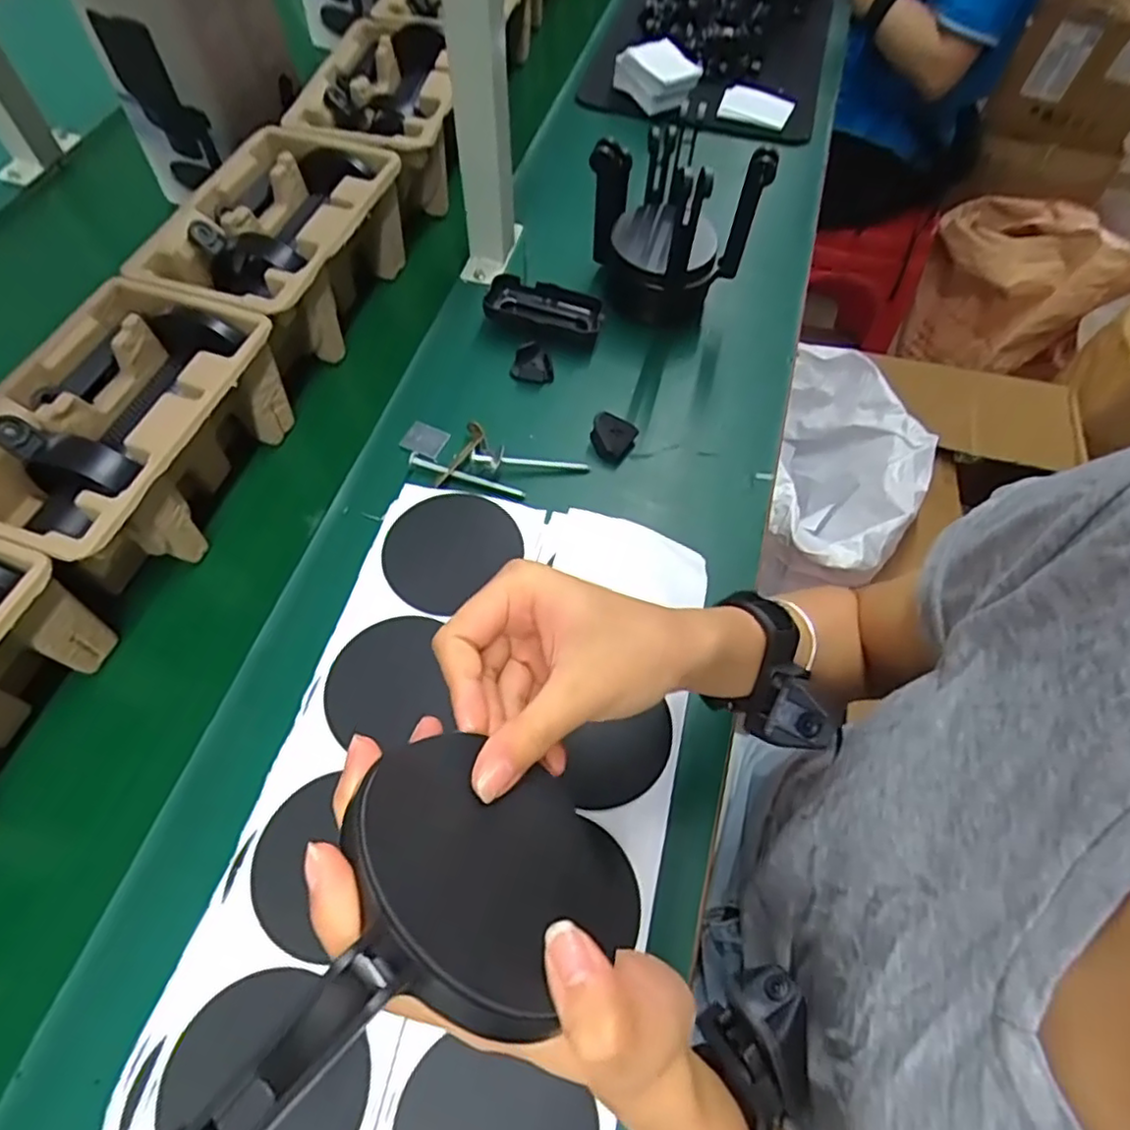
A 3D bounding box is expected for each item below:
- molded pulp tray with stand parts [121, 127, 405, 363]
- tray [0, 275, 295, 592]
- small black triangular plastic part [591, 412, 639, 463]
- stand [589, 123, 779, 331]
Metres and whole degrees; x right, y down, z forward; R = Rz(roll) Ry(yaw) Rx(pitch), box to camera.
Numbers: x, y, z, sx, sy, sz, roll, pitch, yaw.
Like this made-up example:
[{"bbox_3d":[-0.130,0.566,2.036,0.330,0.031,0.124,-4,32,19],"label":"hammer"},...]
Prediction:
[{"bbox_3d":[-0.255,-0.277,0.595,0.149,0.097,0.216,18,57,6],"label":"molded pulp tray with stand parts"},{"bbox_3d":[-0.328,-0.090,0.496,0.145,0.104,0.219,19,60,5],"label":"tray"},{"bbox_3d":[0.042,-0.109,0.564,0.038,0.028,0.031,8,57,0],"label":"small black triangular plastic part"},{"bbox_3d":[0.086,-0.300,0.595,0.104,0.160,0.127,-33,66,-24],"label":"stand"}]

